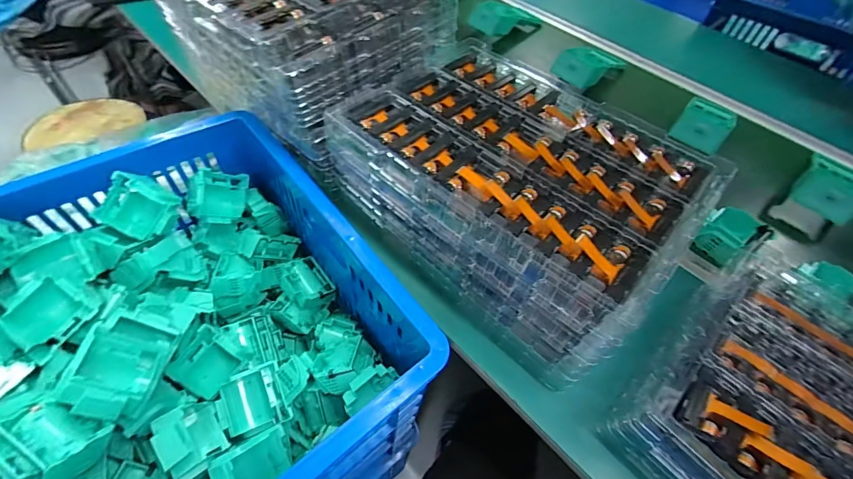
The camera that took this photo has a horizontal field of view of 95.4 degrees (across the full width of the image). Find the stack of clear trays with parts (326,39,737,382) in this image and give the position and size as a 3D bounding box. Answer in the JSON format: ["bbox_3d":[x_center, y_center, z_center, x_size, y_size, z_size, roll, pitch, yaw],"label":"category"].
[{"bbox_3d":[0.099,-0.068,0.478,0.385,0.128,0.299,39,60,22],"label":"stack of clear trays with parts"}]

